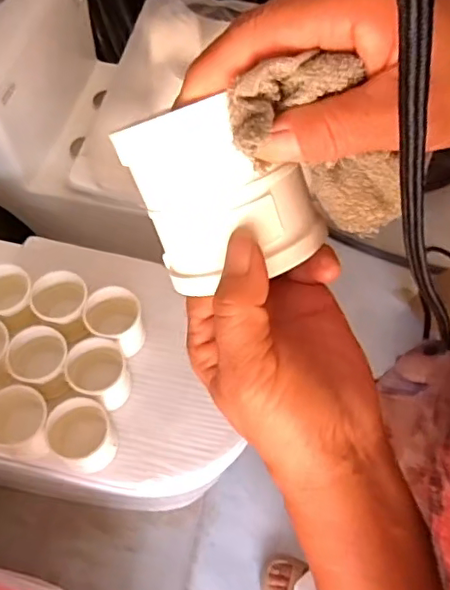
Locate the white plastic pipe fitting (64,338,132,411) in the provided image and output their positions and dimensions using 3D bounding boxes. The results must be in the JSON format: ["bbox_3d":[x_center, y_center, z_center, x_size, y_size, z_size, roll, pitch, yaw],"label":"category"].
[{"bbox_3d":[-0.179,0.118,0.833,0.080,0.078,0.082,0,60,0],"label":"white plastic pipe fitting"}]

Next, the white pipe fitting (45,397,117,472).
[{"bbox_3d":[-0.192,0.187,0.780,0.082,0.064,0.089,-30,64,-16],"label":"white pipe fitting"}]

